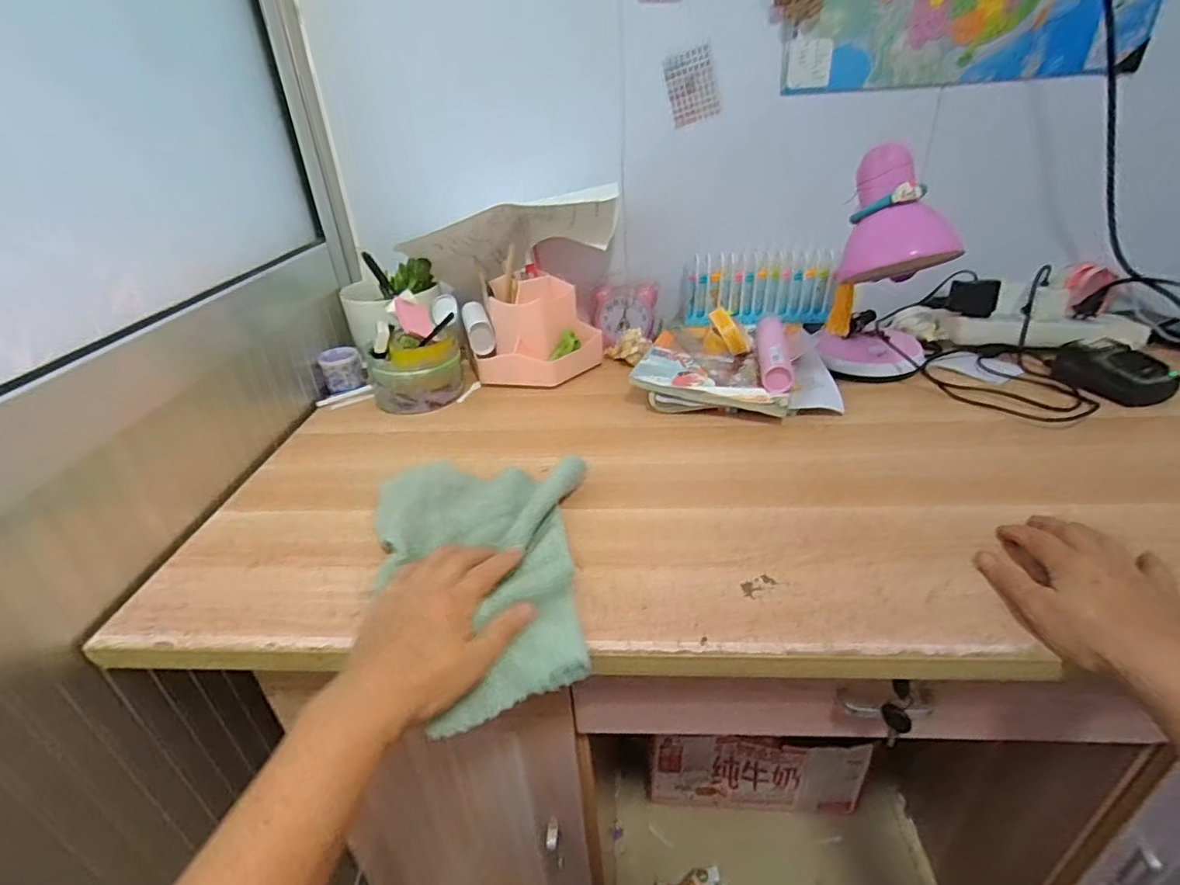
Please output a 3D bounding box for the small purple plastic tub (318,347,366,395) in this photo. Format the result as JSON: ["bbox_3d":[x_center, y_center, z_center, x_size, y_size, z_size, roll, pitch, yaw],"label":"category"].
[{"bbox_3d":[-0.340,-0.099,0.790,0.052,0.046,0.055,-16,33,-20],"label":"small purple plastic tub"}]

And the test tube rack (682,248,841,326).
[{"bbox_3d":[0.239,-0.219,0.814,0.212,0.091,0.039,2,31,9],"label":"test tube rack"}]

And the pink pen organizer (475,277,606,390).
[{"bbox_3d":[-0.068,-0.146,0.764,0.142,0.125,0.102,6,32,15],"label":"pink pen organizer"}]

